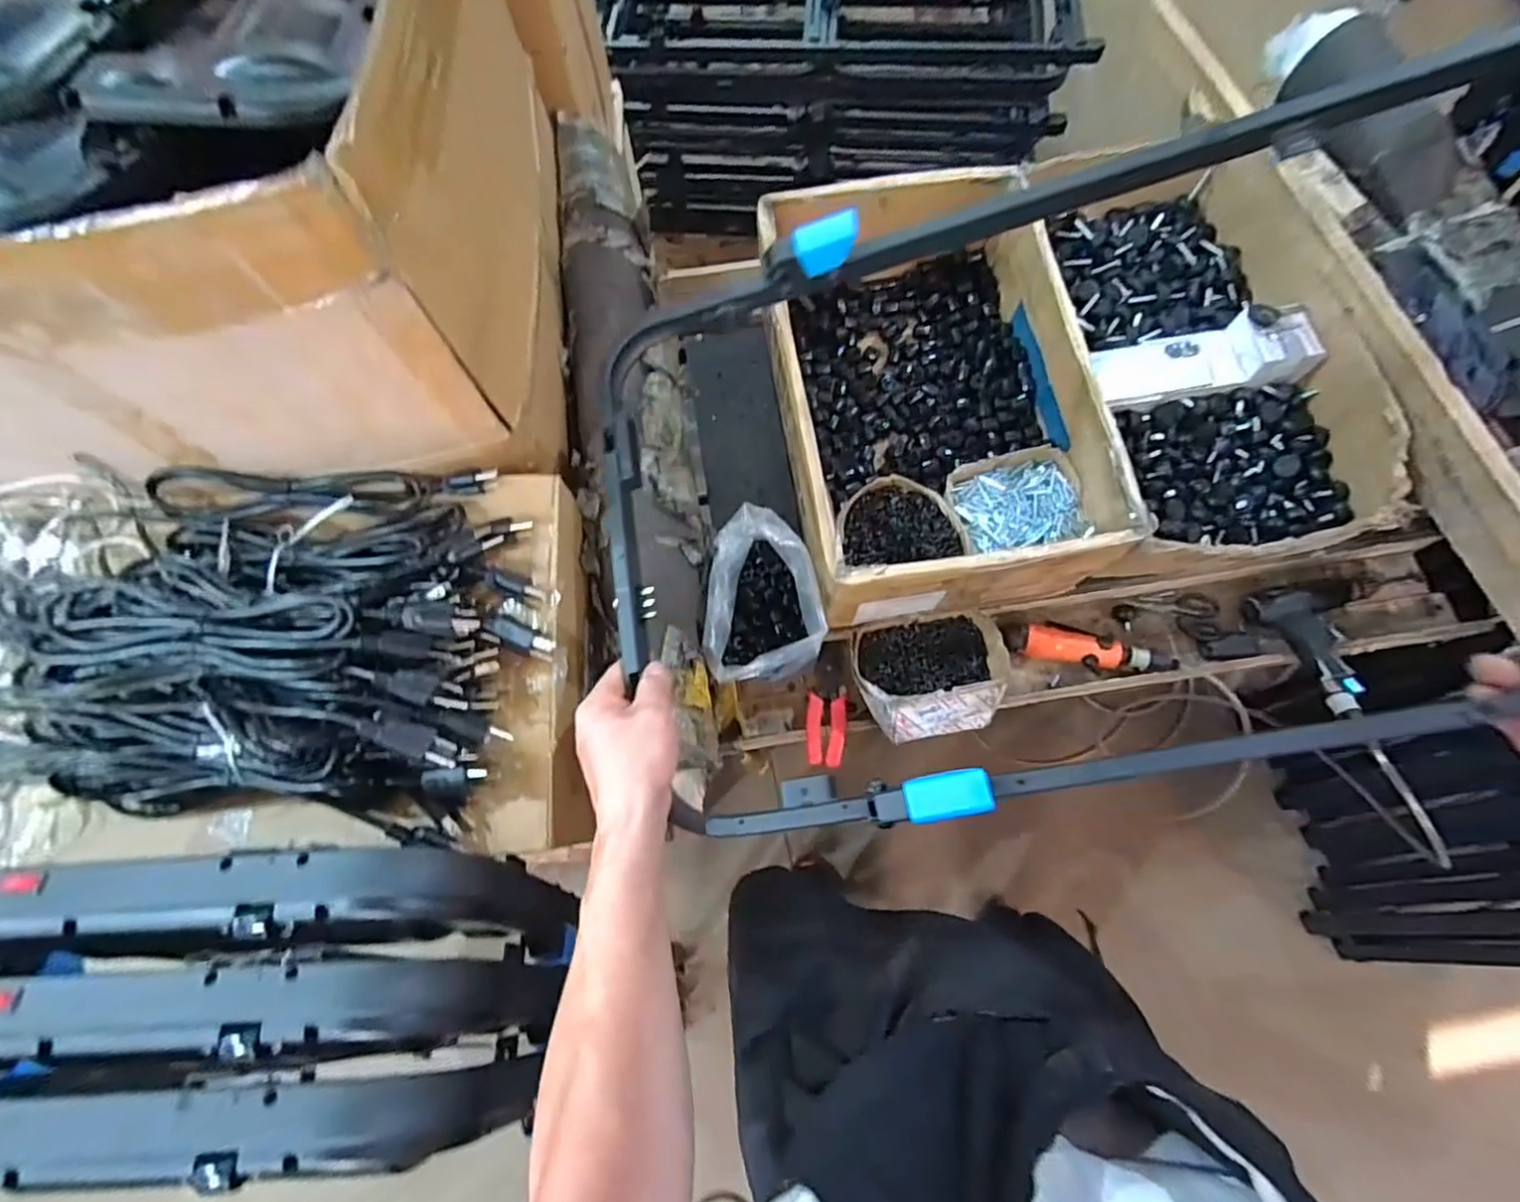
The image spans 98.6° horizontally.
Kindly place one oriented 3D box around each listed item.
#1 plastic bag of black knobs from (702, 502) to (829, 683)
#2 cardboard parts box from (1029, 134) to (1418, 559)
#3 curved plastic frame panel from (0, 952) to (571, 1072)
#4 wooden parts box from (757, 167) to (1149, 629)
[{"bbox_3d":[-0.002,0.000,0.747,0.125,0.110,0.174,-10,73,-2],"label":"plastic bag of black knobs"},{"bbox_3d":[0.575,-0.333,0.838,0.290,0.154,0.571,-13,73,-3],"label":"cardboard parts box"},{"bbox_3d":[-0.390,0.279,0.441,0.453,0.144,0.081,5,72,-13],"label":"curved plastic frame panel"},{"bbox_3d":[0.200,-0.265,0.822,0.350,0.167,0.534,-10,73,-2],"label":"wooden parts box"}]

